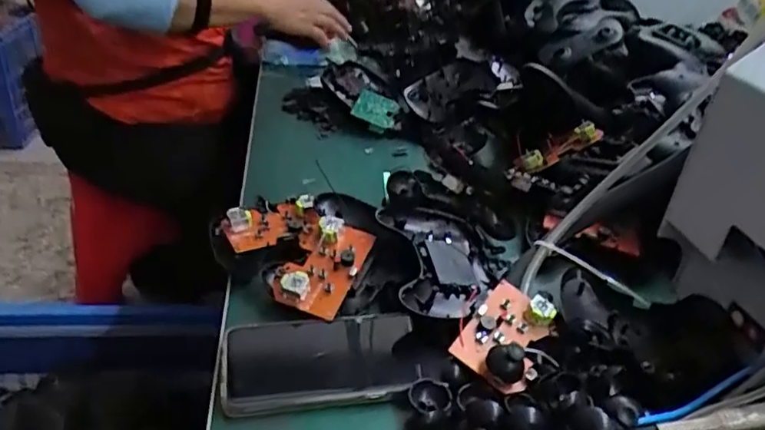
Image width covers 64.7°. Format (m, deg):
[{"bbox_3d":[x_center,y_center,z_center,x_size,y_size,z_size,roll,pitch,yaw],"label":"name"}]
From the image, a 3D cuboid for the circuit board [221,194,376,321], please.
[{"bbox_3d":[-0.069,0.026,0.518,0.097,0.040,0.160,-18,38,-32],"label":"circuit board"}]

